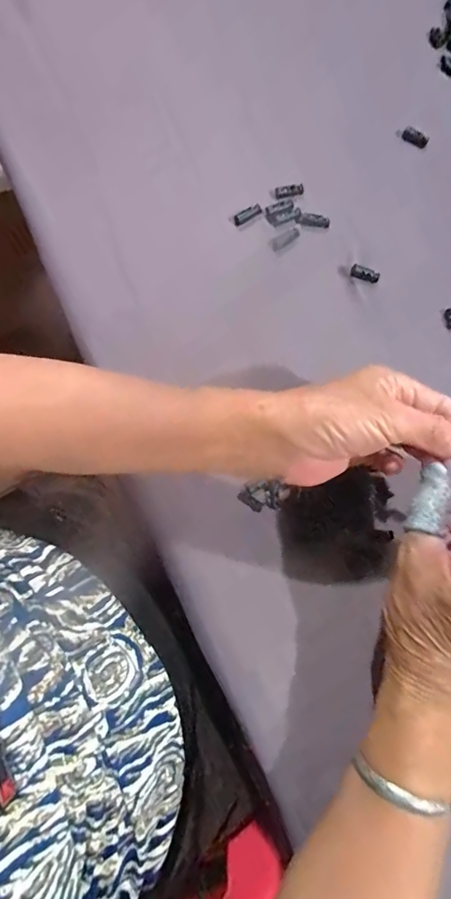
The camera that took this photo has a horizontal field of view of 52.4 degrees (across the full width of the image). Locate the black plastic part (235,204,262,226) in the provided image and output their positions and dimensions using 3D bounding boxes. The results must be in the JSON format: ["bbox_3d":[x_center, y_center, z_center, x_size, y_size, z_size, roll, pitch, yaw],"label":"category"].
[{"bbox_3d":[0.020,-0.205,0.399,0.026,0.008,0.006,-31,78,-9],"label":"black plastic part"}]

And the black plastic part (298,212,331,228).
[{"bbox_3d":[0.079,-0.202,0.405,0.028,0.011,0.006,10,75,1],"label":"black plastic part"}]

